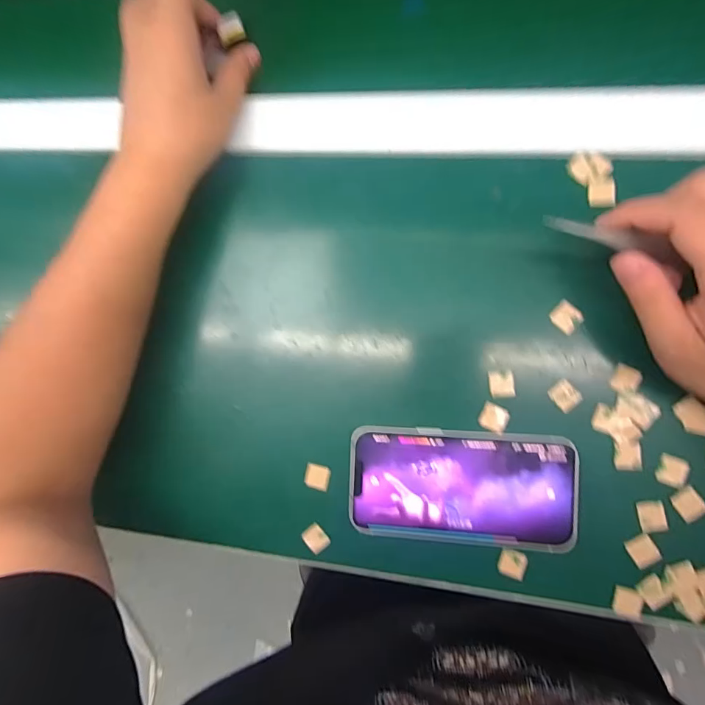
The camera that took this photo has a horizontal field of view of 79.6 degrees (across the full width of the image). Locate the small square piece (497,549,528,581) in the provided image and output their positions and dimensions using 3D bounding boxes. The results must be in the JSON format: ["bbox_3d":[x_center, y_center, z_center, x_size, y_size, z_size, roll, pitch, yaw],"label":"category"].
[{"bbox_3d":[0.107,0.142,0.285,0.018,0.004,0.018,17,91,11],"label":"small square piece"}]

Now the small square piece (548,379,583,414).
[{"bbox_3d":[0.140,0.029,0.277,0.016,0.004,0.019,-41,83,5],"label":"small square piece"}]

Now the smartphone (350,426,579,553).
[{"bbox_3d":[0.072,0.090,0.284,0.144,0.007,0.073,2,88,8],"label":"smartphone"}]

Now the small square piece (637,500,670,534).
[{"bbox_3d":[0.192,0.105,0.270,0.016,0.004,0.020,-12,86,7],"label":"small square piece"}]

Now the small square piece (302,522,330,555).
[{"bbox_3d":[-0.026,0.135,0.306,0.015,0.004,0.019,-42,81,6],"label":"small square piece"}]

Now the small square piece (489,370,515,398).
[{"bbox_3d":[0.101,0.022,0.285,0.016,0.004,0.018,-7,86,10],"label":"small square piece"}]

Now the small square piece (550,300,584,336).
[{"bbox_3d":[0.141,-0.023,0.279,0.018,0.004,0.016,44,94,7],"label":"small square piece"}]

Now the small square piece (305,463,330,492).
[{"bbox_3d":[-0.025,0.090,0.306,0.017,0.005,0.016,11,90,11],"label":"small square piece"}]

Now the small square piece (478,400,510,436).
[{"bbox_3d":[0.096,0.044,0.286,0.018,0.004,0.017,26,92,10],"label":"small square piece"}]

